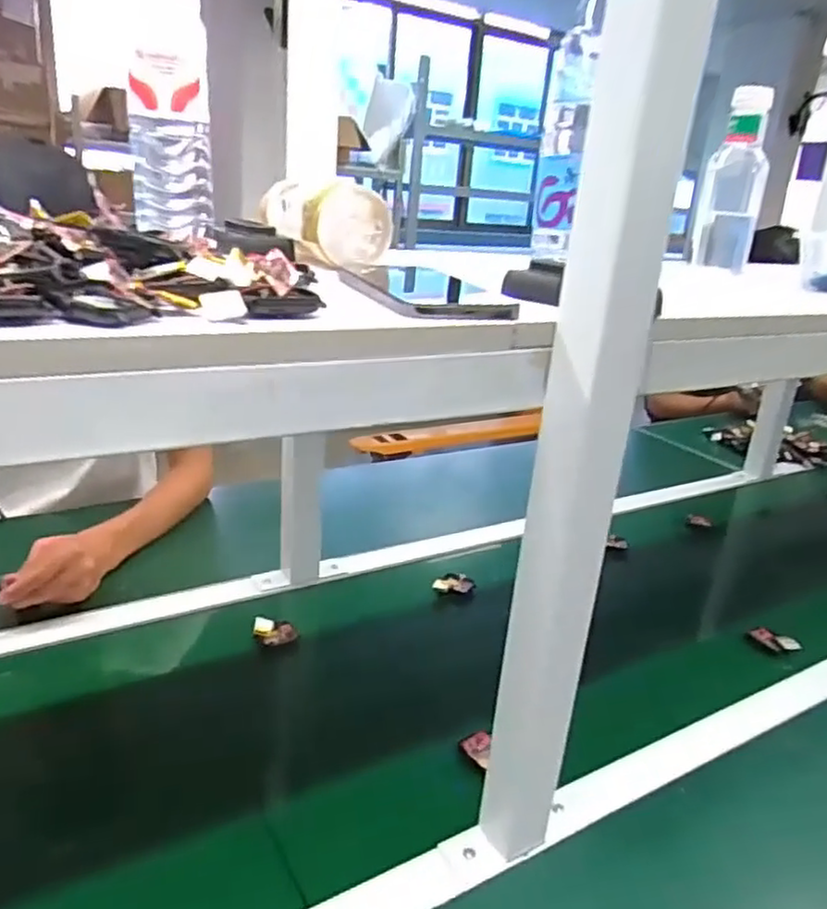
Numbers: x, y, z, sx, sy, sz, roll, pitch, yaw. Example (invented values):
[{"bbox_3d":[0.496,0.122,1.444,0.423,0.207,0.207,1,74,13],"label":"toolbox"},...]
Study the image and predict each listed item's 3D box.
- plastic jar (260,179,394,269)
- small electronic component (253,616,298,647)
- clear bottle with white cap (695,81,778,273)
[{"bbox_3d":[-0.073,-0.201,0.598,0.064,0.061,0.123,-12,27,-37],"label":"plastic jar"},{"bbox_3d":[-0.157,0.201,0.793,0.047,0.017,0.033,0,22,-11],"label":"small electronic component"},{"bbox_3d":[0.375,-0.317,0.812,0.061,0.194,0.050,15,24,25],"label":"clear bottle with white cap"}]

